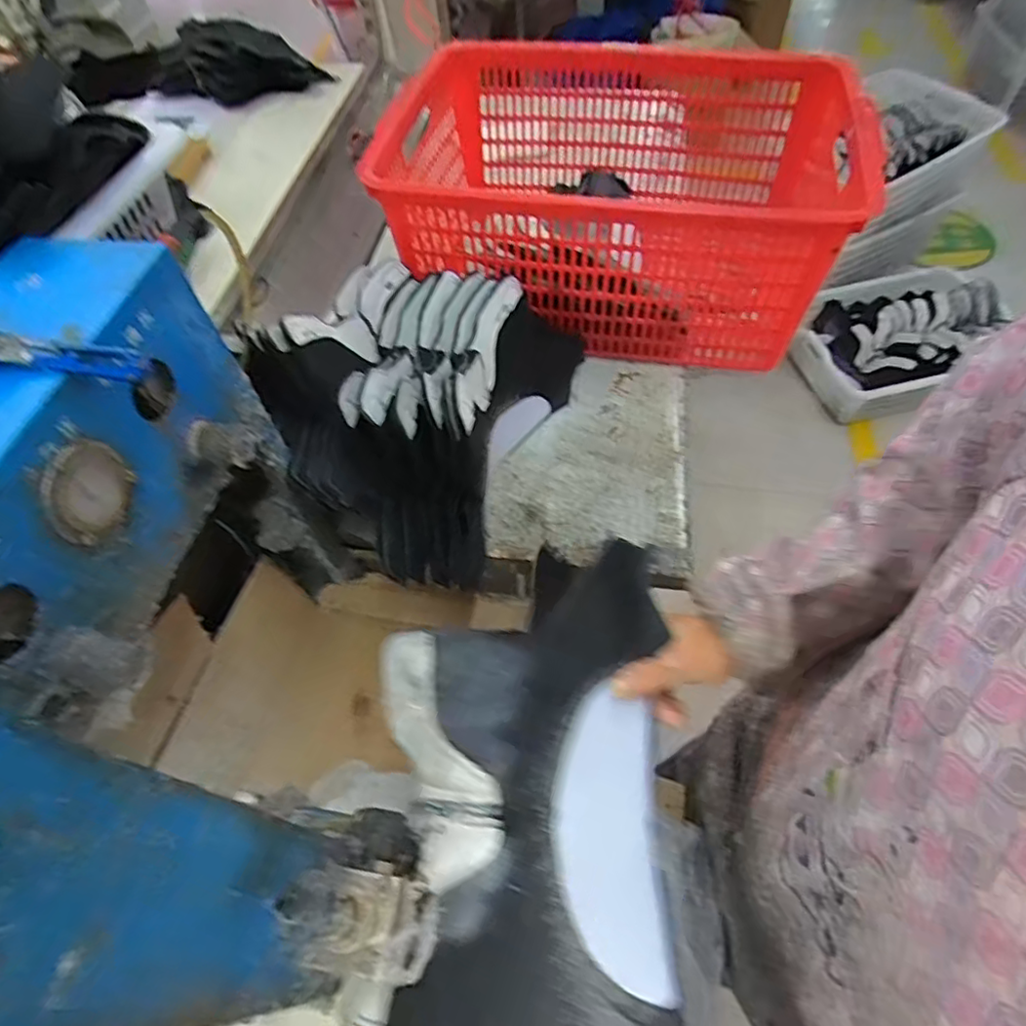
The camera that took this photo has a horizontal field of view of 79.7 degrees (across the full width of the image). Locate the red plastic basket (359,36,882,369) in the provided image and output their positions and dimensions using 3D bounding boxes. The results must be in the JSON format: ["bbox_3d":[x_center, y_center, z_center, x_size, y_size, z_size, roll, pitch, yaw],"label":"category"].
[{"bbox_3d":[0.139,-0.444,0.852,0.588,0.223,0.452,10,58,11],"label":"red plastic basket"}]

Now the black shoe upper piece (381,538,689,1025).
[{"bbox_3d":[0.014,0.196,0.373,0.180,0.075,0.333,-5,56,2],"label":"black shoe upper piece"}]

